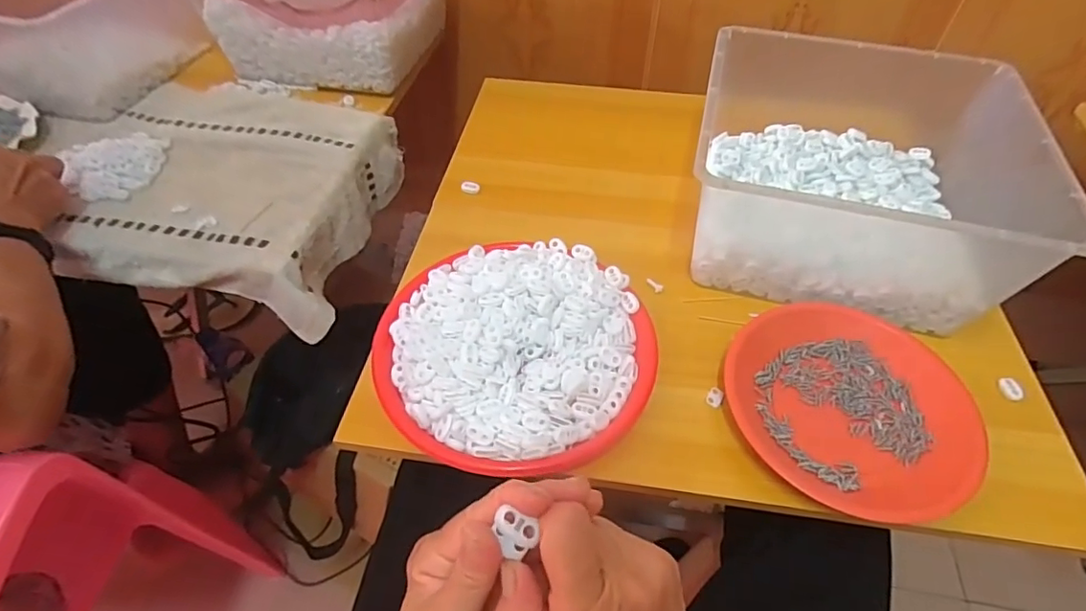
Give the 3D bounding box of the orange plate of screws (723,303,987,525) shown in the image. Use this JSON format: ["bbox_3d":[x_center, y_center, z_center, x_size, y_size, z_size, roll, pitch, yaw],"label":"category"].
[{"bbox_3d":[0.258,0.083,0.458,0.193,0.033,0.183,0,51,0],"label":"orange plate of screws"}]

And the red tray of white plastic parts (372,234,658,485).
[{"bbox_3d":[-0.023,0.033,0.483,0.228,0.037,0.226,35,59,26],"label":"red tray of white plastic parts"}]

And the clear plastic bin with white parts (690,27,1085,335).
[{"bbox_3d":[0.297,-0.133,0.548,0.284,0.140,0.277,10,52,9],"label":"clear plastic bin with white parts"}]

